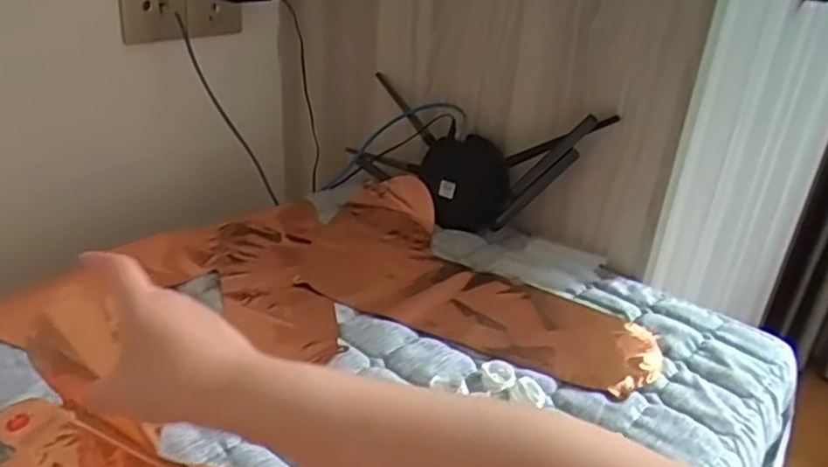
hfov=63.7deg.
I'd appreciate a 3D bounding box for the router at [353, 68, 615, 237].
[{"bbox_3d":[0.053,-0.090,0.801,0.328,0.153,0.069,25,34,33],"label":"router"}]

